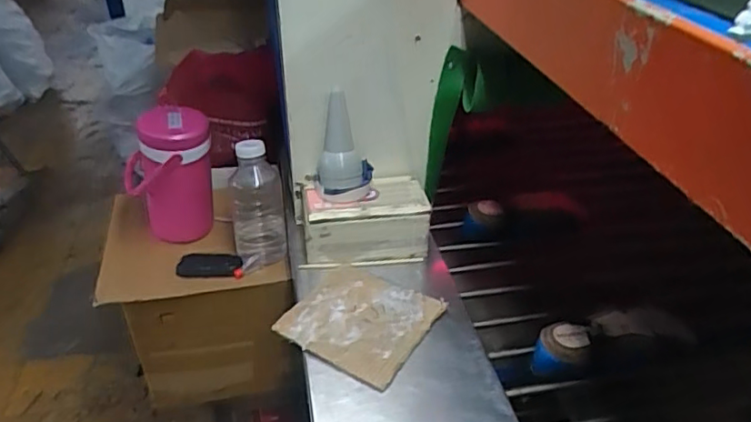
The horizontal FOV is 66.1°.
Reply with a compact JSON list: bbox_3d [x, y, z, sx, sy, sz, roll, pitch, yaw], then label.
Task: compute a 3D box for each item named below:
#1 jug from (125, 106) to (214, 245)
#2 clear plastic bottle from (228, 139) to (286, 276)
[{"bbox_3d":[-0.371,-0.053,1.040,0.157,0.241,0.100,-9,35,-16],"label":"jug"},{"bbox_3d":[-0.201,-0.004,1.008,0.082,0.211,0.091,-15,37,-23],"label":"clear plastic bottle"}]

